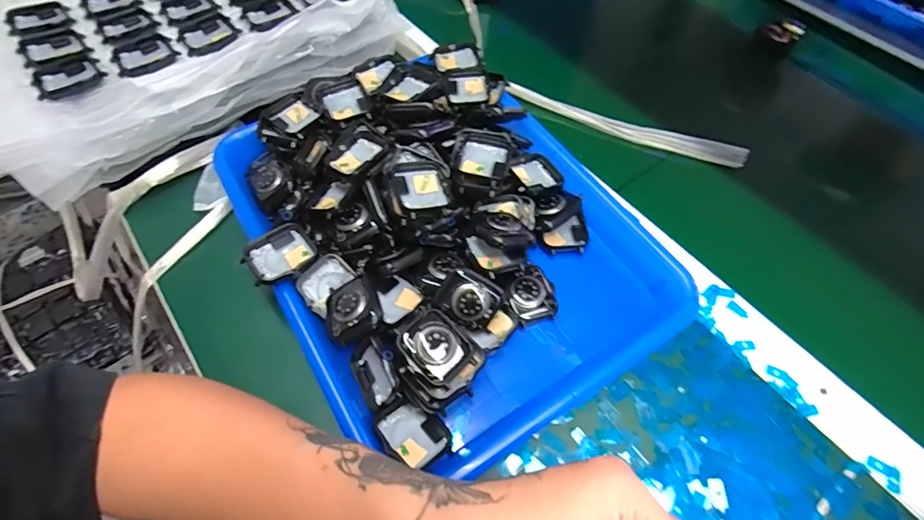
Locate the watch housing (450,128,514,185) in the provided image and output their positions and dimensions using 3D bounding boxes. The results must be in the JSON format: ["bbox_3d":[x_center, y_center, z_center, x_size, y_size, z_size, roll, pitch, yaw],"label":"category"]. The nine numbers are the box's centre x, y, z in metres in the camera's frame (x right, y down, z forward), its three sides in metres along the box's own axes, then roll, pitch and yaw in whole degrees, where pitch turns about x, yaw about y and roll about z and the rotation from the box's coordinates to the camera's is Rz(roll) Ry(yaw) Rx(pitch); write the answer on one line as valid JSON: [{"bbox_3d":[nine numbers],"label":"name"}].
[{"bbox_3d":[0.014,-0.076,0.340,0.044,0.009,0.049,10,59,6],"label":"watch housing"}]

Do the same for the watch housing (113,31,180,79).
[{"bbox_3d":[-0.268,-0.172,0.386,0.047,0.009,0.055,-39,66,-20],"label":"watch housing"}]

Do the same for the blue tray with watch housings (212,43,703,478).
[{"bbox_3d":[-0.022,-0.030,0.342,0.247,0.060,0.321,-28,63,-15],"label":"blue tray with watch housings"}]

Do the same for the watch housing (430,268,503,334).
[{"bbox_3d":[0.004,0.027,0.302,0.039,0.006,0.032,37,91,-10],"label":"watch housing"}]

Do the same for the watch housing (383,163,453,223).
[{"bbox_3d":[-0.031,-0.049,0.322,0.042,0.010,0.044,-16,60,-9],"label":"watch housing"}]

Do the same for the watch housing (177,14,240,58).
[{"bbox_3d":[-0.225,-0.200,0.405,0.046,0.008,0.055,-33,64,-15],"label":"watch housing"}]

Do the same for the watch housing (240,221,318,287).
[{"bbox_3d":[-0.126,-0.003,0.318,0.046,0.015,0.039,-40,67,-21],"label":"watch housing"}]

